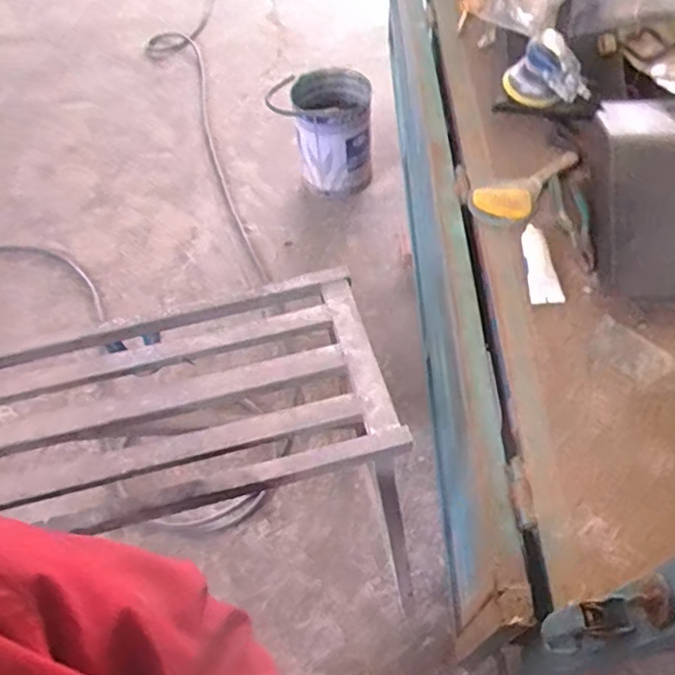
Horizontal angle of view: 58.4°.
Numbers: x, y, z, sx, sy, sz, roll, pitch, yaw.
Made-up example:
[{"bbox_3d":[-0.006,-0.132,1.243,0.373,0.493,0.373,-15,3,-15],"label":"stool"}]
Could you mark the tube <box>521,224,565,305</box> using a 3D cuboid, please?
[{"bbox_3d":[0.333,-0.123,0.998,0.050,0.019,0.160,-2,56,1],"label":"tube"}]

